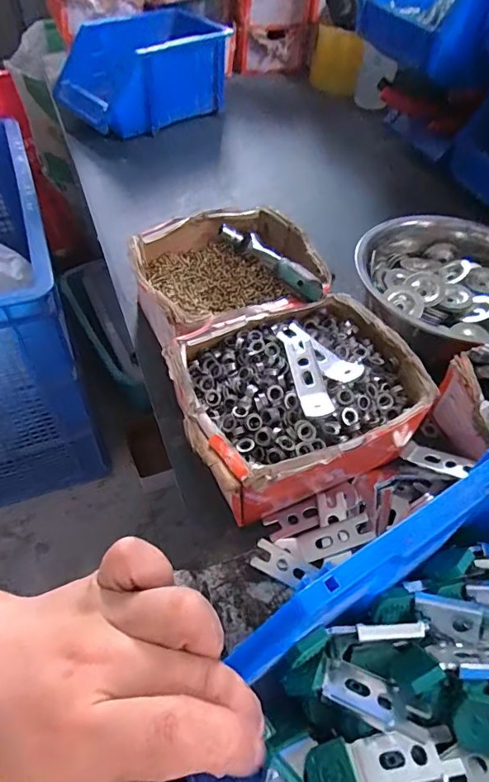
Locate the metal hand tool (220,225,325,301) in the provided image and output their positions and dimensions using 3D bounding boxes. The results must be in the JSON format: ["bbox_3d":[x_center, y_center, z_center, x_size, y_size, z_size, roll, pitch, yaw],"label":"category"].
[{"bbox_3d":[0.023,-0.122,0.429,0.032,0.025,0.145,-20,41,-18],"label":"metal hand tool"}]

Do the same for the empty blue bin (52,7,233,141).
[{"bbox_3d":[-0.176,-0.513,0.745,0.255,0.117,0.169,-30,60,-24],"label":"empty blue bin"}]

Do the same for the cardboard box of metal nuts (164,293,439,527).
[{"bbox_3d":[0.040,0.012,0.356,0.178,0.071,0.151,-20,56,-18],"label":"cardboard box of metal nuts"}]

